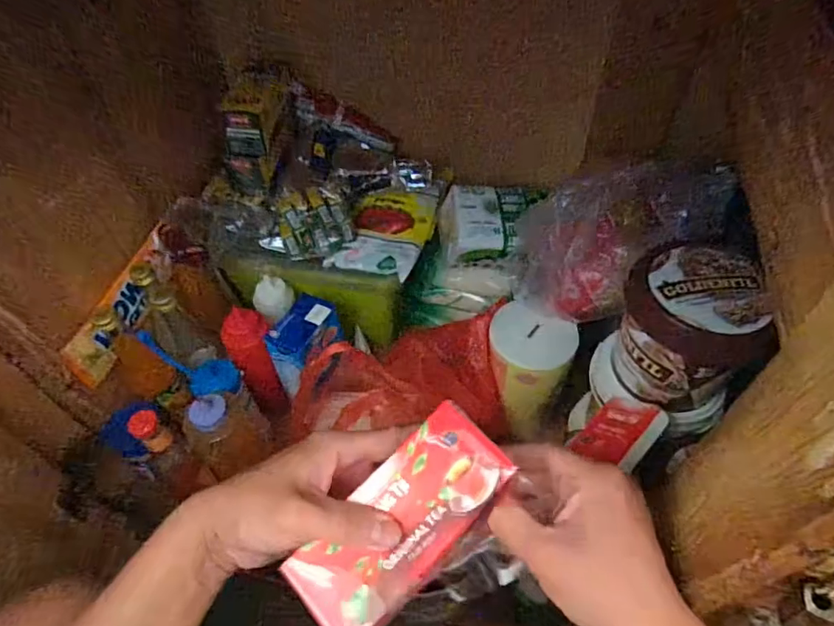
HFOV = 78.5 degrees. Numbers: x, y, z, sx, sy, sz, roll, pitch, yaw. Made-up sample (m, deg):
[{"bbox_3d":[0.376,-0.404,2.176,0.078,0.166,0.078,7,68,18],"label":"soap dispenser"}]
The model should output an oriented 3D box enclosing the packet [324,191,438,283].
[{"bbox_3d":[-0.043,-0.121,0.747,0.120,0.041,0.147,13,54,14],"label":"packet"}]

